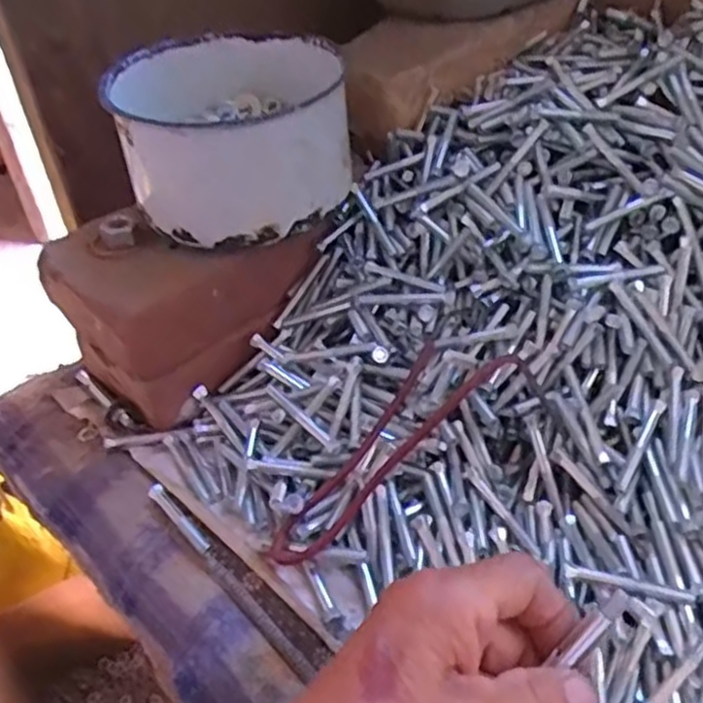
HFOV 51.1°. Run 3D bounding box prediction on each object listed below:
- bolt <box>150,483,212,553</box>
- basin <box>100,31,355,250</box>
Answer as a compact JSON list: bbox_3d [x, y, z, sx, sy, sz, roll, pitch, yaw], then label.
[{"bbox_3d":[-0.092,0.089,0.392,0.008,0.007,0.052,-32,50,-27],"label":"bolt"},{"bbox_3d":[-0.073,-0.134,0.449,0.128,0.072,0.138,-2,43,2],"label":"basin"}]

